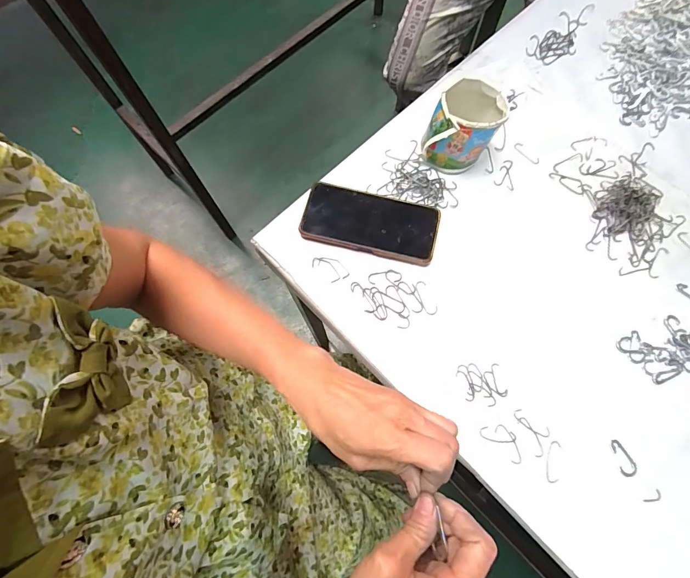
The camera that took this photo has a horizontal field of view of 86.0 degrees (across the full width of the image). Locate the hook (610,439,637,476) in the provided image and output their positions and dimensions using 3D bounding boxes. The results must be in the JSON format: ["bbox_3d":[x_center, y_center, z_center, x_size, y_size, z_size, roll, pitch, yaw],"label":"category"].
[{"bbox_3d":[0.293,0.177,0.388,0.017,0.004,0.037,-13,72,-3],"label":"hook"}]

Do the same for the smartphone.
[{"bbox_3d":[0.032,-0.083,0.471,0.167,0.012,0.079,13,72,6],"label":"smartphone"}]

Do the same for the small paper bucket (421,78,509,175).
[{"bbox_3d":[0.153,-0.205,0.476,0.080,0.074,0.093,31,75,11],"label":"small paper bucket"}]

